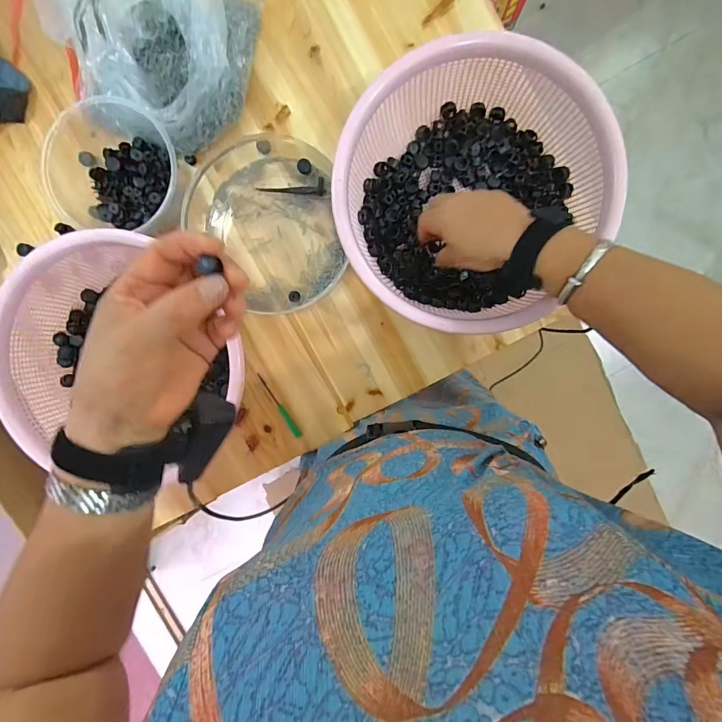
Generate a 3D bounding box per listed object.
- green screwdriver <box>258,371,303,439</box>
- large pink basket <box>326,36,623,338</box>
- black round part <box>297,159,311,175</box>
[{"bbox_3d":[-0.108,0.059,0.524,0.011,0.005,0.098,-30,93,6],"label":"green screwdriver"},{"bbox_3d":[0.115,-0.159,0.425,0.273,0.108,0.246,-2,95,4],"label":"large pink basket"},{"bbox_3d":[-0.069,-0.237,0.480,0.017,0.008,0.016,0,95,4],"label":"black round part"}]

